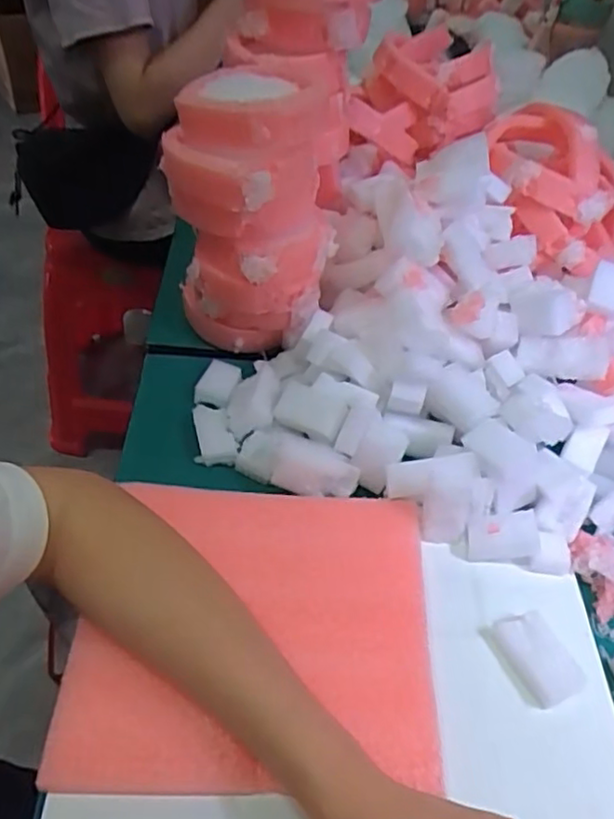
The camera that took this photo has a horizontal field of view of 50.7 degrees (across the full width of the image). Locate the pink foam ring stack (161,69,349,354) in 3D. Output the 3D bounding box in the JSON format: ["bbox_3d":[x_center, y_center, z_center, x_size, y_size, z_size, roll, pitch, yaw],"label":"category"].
[{"bbox_3d":[-0.043,-0.136,0.484,0.113,0.190,0.095,19,47,9],"label":"pink foam ring stack"}]

